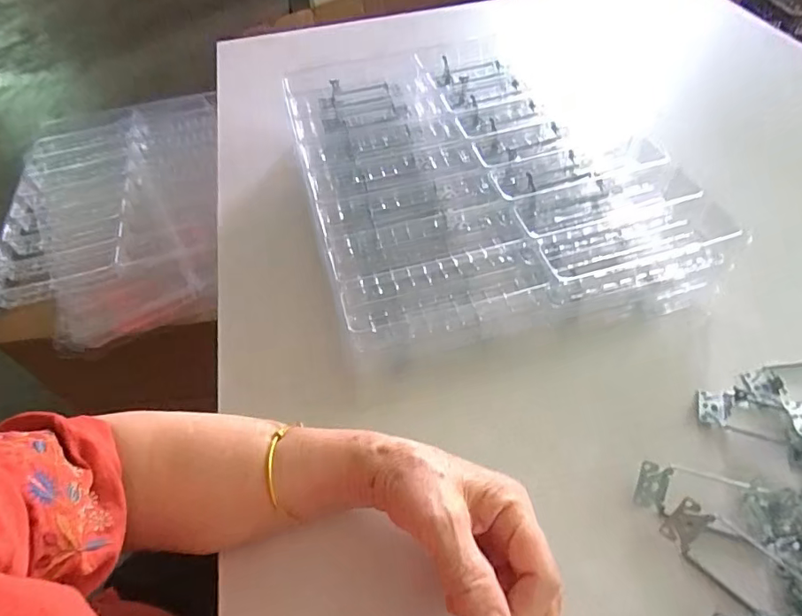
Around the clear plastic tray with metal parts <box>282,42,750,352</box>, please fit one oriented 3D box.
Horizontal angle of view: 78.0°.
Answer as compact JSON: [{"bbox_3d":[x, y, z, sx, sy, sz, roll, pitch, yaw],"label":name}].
[{"bbox_3d":[0.080,-0.145,0.546,0.355,0.083,0.435,-15,52,-7],"label":"clear plastic tray with metal parts"}]

